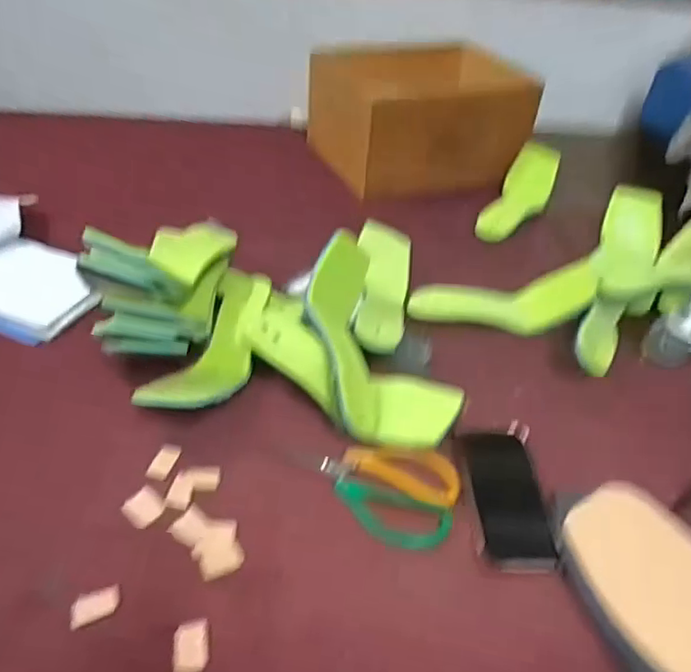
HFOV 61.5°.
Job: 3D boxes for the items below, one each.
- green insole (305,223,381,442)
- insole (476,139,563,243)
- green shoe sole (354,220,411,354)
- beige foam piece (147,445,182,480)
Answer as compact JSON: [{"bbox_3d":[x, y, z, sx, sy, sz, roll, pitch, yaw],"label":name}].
[{"bbox_3d":[-0.002,-0.002,0.618,0.075,0.059,0.229,-2,59,-8],"label":"green insole"},{"bbox_3d":[0.289,-0.236,0.953,0.084,0.062,0.233,24,46,19],"label":"insole"},{"bbox_3d":[0.049,-0.063,0.724,0.071,0.016,0.253,24,41,-16],"label":"green shoe sole"},{"bbox_3d":[-0.172,0.119,0.552,0.018,0.006,0.040,13,42,7],"label":"beige foam piece"}]

